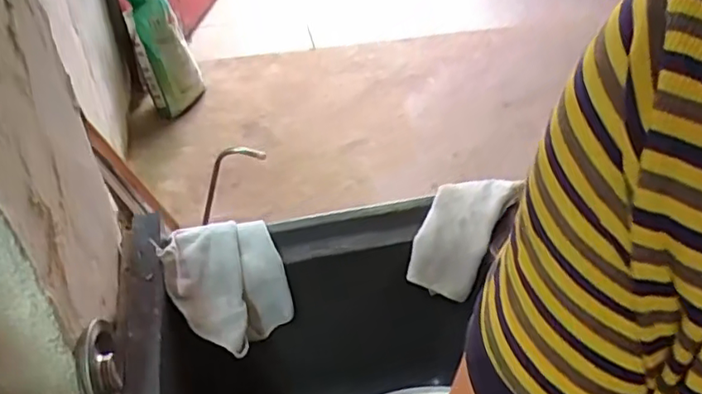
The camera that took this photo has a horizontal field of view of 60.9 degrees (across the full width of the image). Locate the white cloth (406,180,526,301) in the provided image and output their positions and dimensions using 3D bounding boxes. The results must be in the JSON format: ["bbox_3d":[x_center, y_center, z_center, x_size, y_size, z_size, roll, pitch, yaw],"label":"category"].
[{"bbox_3d":[0.127,0.039,0.706,0.084,0.023,0.153,25,84,4],"label":"white cloth"}]

